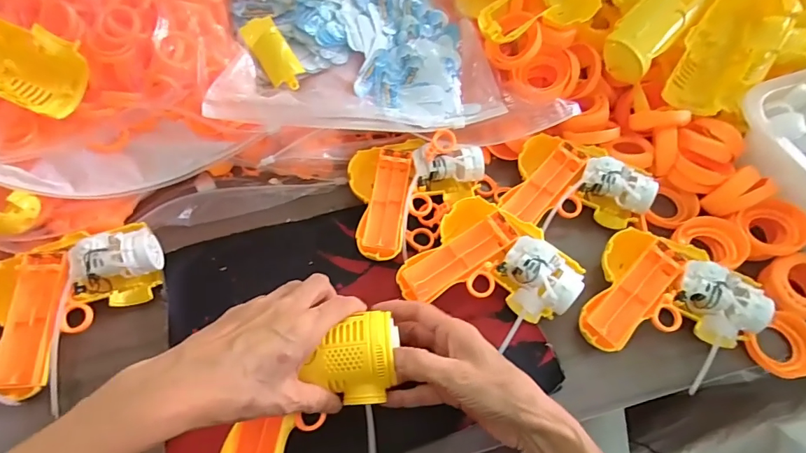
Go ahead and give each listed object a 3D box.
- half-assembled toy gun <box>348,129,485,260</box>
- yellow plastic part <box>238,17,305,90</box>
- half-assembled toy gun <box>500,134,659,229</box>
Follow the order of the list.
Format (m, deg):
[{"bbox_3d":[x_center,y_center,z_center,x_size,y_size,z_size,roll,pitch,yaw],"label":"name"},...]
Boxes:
[{"bbox_3d":[0.017,-0.032,0.439,0.135,0.041,0.122,-7,60,-7],"label":"half-assembled toy gun"},{"bbox_3d":[-0.124,-0.166,0.420,0.033,0.007,0.081,-30,82,-18],"label":"yellow plastic part"},{"bbox_3d":[0.176,-0.049,0.452,0.148,0.040,0.104,6,60,1],"label":"half-assembled toy gun"}]

